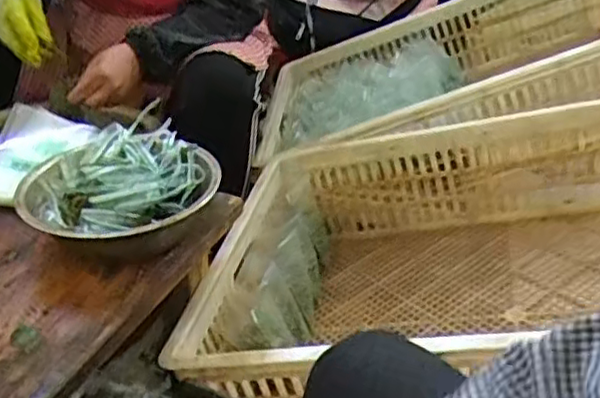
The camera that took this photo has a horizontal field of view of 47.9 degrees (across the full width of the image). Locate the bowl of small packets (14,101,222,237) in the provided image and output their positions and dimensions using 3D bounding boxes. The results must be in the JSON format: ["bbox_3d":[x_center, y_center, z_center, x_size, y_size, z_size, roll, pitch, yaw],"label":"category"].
[{"bbox_3d":[-0.179,-0.004,0.686,0.188,0.075,0.202,-6,33,-11],"label":"bowl of small packets"}]

